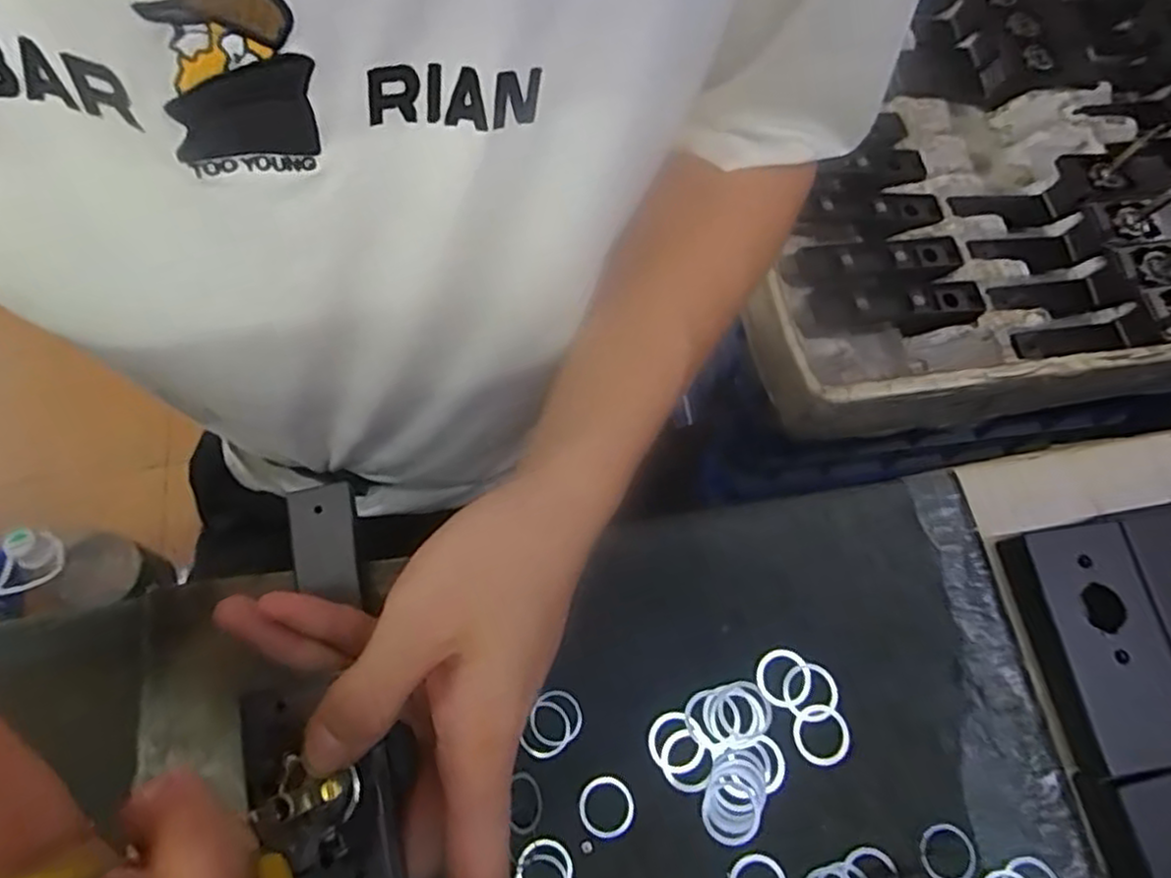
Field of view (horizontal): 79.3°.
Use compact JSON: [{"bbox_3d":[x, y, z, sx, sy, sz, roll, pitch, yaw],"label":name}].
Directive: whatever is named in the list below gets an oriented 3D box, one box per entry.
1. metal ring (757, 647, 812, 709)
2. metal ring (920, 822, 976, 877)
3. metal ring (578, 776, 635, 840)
[{"bbox_3d":[0.093,0.112,0.331,0.026,0.004,0.026,1,67,-1],"label":"metal ring"},{"bbox_3d":[0.158,0.181,0.308,0.025,0.004,0.023,1,67,-1],"label":"metal ring"},{"bbox_3d":[0.009,0.161,0.308,0.024,0.004,0.023,-19,69,-9],"label":"metal ring"}]

